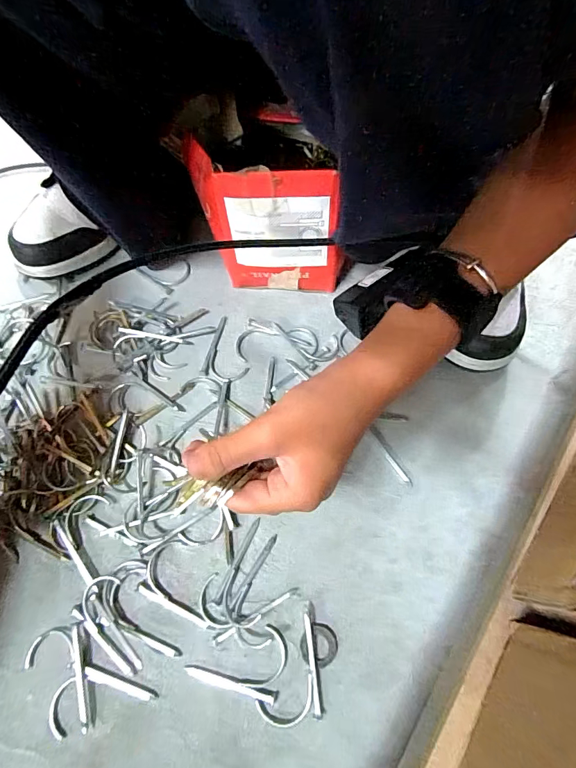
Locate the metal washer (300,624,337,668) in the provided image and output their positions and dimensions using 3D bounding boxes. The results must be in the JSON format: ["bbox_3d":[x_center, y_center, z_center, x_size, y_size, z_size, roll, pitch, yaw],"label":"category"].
[{"bbox_3d":[0.022,0.185,0.284,0.026,0.004,0.025,3,63,-5],"label":"metal washer"}]

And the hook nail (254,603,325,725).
[{"bbox_3d":[-0.001,0.194,0.279,0.044,0.005,0.070,-6,67,-1],"label":"hook nail"}]

